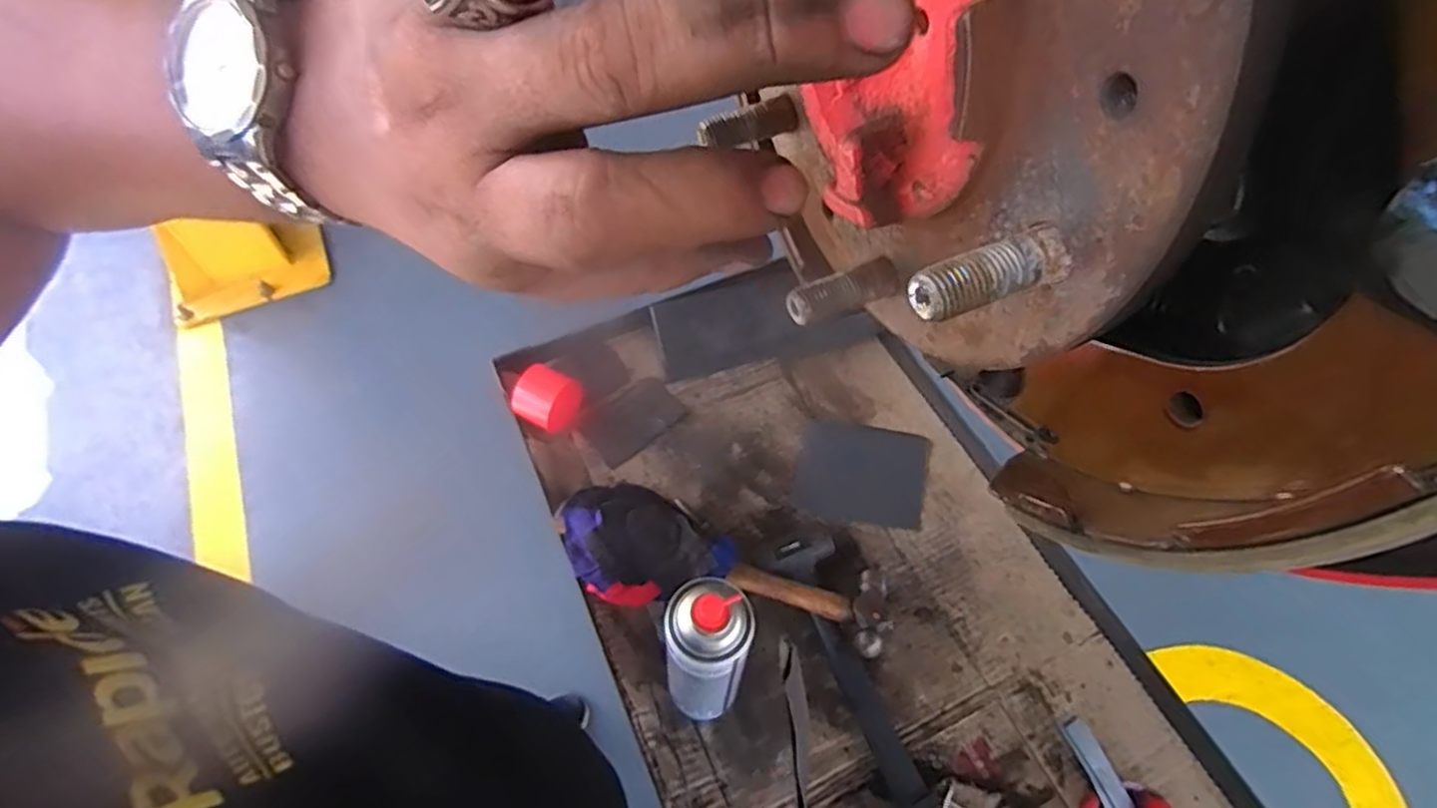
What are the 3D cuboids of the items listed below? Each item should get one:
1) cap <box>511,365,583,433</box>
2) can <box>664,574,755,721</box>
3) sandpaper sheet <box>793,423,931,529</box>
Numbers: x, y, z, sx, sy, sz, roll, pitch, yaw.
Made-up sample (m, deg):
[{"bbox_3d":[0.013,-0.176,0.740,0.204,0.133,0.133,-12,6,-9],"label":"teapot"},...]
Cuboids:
[{"bbox_3d":[-0.194,-0.003,0.797,0.070,0.057,0.060,18,60,10],"label":"cap"},{"bbox_3d":[-0.010,0.201,0.577,0.061,0.190,0.074,19,60,11],"label":"can"},{"bbox_3d":[0.160,0.080,0.799,0.140,0.006,0.125,11,57,13],"label":"sandpaper sheet"}]

